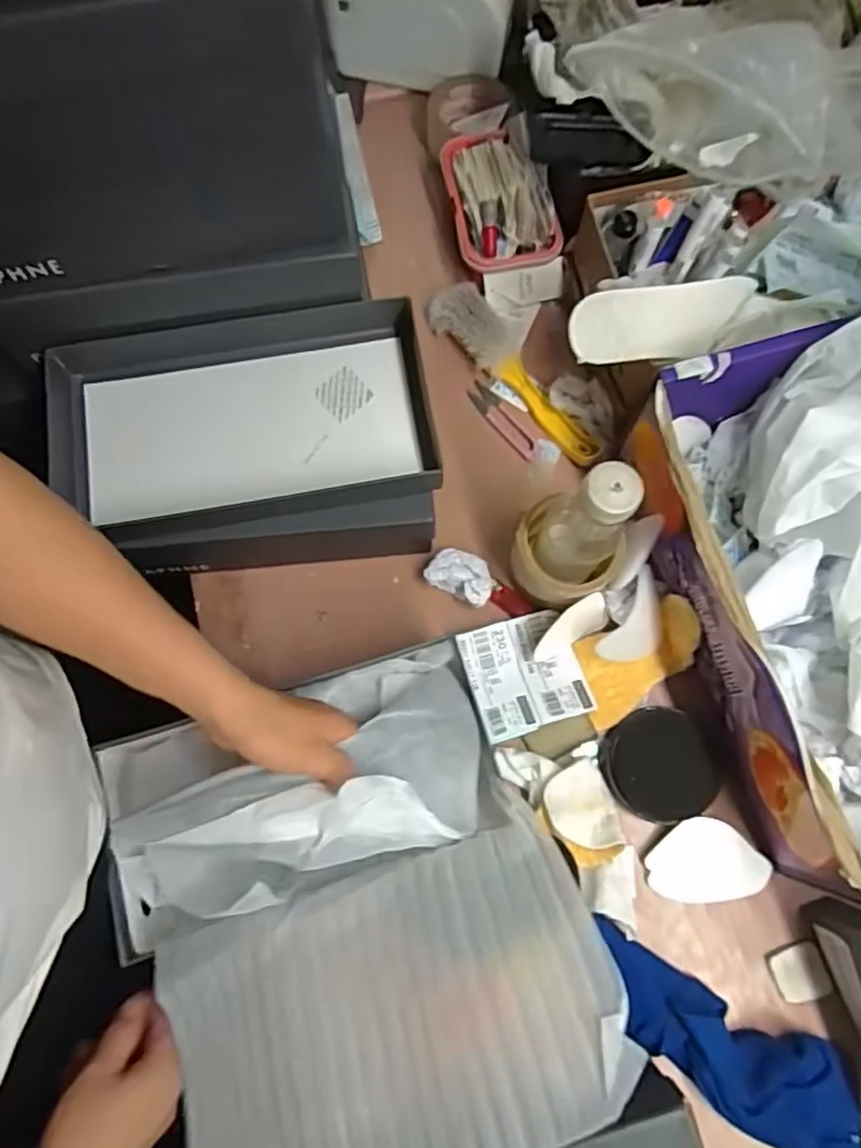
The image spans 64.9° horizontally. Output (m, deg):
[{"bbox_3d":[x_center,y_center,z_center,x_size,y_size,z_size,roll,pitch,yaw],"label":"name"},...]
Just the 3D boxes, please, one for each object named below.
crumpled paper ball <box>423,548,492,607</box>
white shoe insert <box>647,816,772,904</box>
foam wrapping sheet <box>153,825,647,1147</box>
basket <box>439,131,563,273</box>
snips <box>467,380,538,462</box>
[{"bbox_3d":[0.029,0.001,0.617,0.060,0.023,0.044,28,77,8],"label":"crumpled paper ball"},{"bbox_3d":[0.227,0.234,0.555,0.093,0.009,0.071,1,97,6],"label":"white shoe insert"},{"bbox_3d":[-0.030,0.274,0.418,0.274,0.030,0.174,-23,50,2],"label":"foam wrapping sheet"},{"bbox_3d":[0.069,-0.383,0.691,0.100,0.048,0.160,-12,75,-2],"label":"basket"},{"bbox_3d":[0.075,-0.152,0.677,0.025,0.011,0.099,-36,77,-8],"label":"snips"}]

